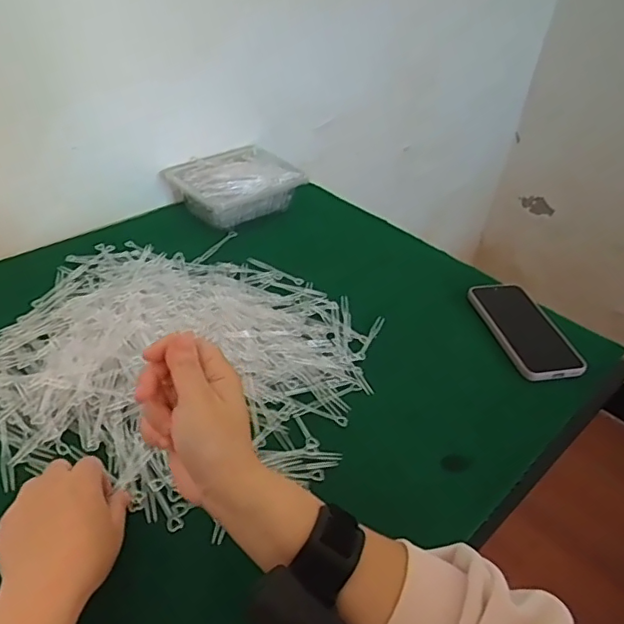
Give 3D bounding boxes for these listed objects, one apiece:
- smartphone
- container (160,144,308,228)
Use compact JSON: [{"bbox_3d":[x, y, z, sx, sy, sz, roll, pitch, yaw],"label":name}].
[{"bbox_3d":[0.259,0.017,0.694,0.088,0.017,0.168,-4,39,-14],"label":"smartphone"},{"bbox_3d":[-0.110,-0.189,0.854,0.185,0.069,0.131,-27,49,-36],"label":"container"}]

